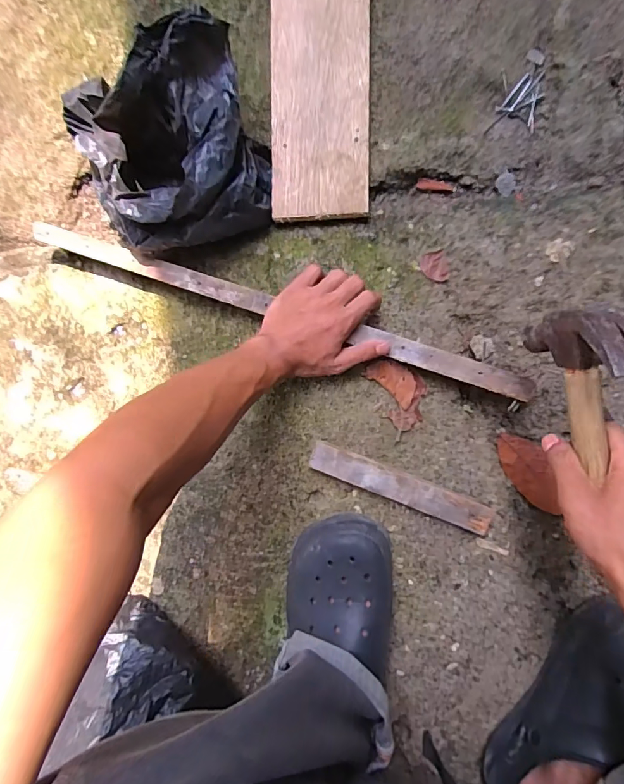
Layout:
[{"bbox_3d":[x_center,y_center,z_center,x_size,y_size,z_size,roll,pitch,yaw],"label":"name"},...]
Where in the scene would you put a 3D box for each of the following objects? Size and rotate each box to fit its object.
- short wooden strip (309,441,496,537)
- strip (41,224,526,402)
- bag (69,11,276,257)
[{"bbox_3d":[0.099,0.106,0.505,0.205,0.023,0.031,21,95,7],"label":"short wooden strip"},{"bbox_3d":[-0.050,-0.097,0.505,0.593,0.019,0.024,19,95,8],"label":"strip"},{"bbox_3d":[-0.143,-0.260,0.480,0.160,0.117,0.186,-12,90,8],"label":"bag"}]

